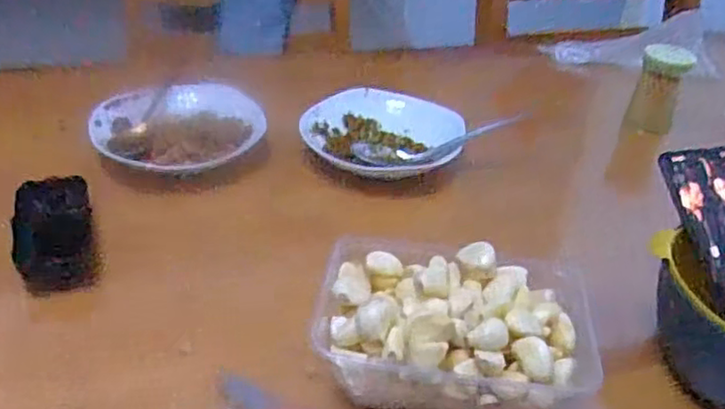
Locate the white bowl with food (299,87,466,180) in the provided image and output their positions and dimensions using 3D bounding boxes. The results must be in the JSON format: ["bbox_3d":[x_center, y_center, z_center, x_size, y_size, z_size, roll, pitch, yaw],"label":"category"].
[{"bbox_3d":[0.020,-0.072,0.667,0.152,0.035,0.117,4,35,-1],"label":"white bowl with food"}]

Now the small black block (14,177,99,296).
[{"bbox_3d":[-0.234,0.019,0.511,0.054,0.042,0.086,-9,37,-19],"label":"small black block"}]

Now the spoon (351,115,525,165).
[{"bbox_3d":[0.071,-0.058,0.632,0.157,0.028,0.018,-13,34,8],"label":"spoon"}]

